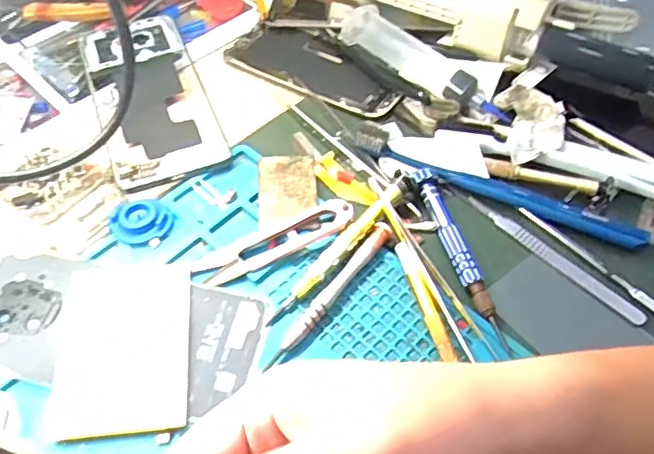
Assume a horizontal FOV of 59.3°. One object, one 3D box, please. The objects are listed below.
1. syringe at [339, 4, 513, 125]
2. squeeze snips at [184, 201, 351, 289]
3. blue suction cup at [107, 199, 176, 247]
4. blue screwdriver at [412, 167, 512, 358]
[{"bbox_3d":[0.067,-0.117,0.422,0.147,0.030,0.029,39,61,24],"label":"syringe"},{"bbox_3d":[-0.031,0.008,0.336,0.095,0.015,0.022,-21,57,-16],"label":"squeeze snips"},{"bbox_3d":[-0.111,-0.004,0.347,0.036,0.008,0.029,-24,57,-18],"label":"blue suction cup"},{"bbox_3d":[0.076,0.013,0.331,0.012,0.014,0.123,-13,55,-11],"label":"blue screwdriver"}]

